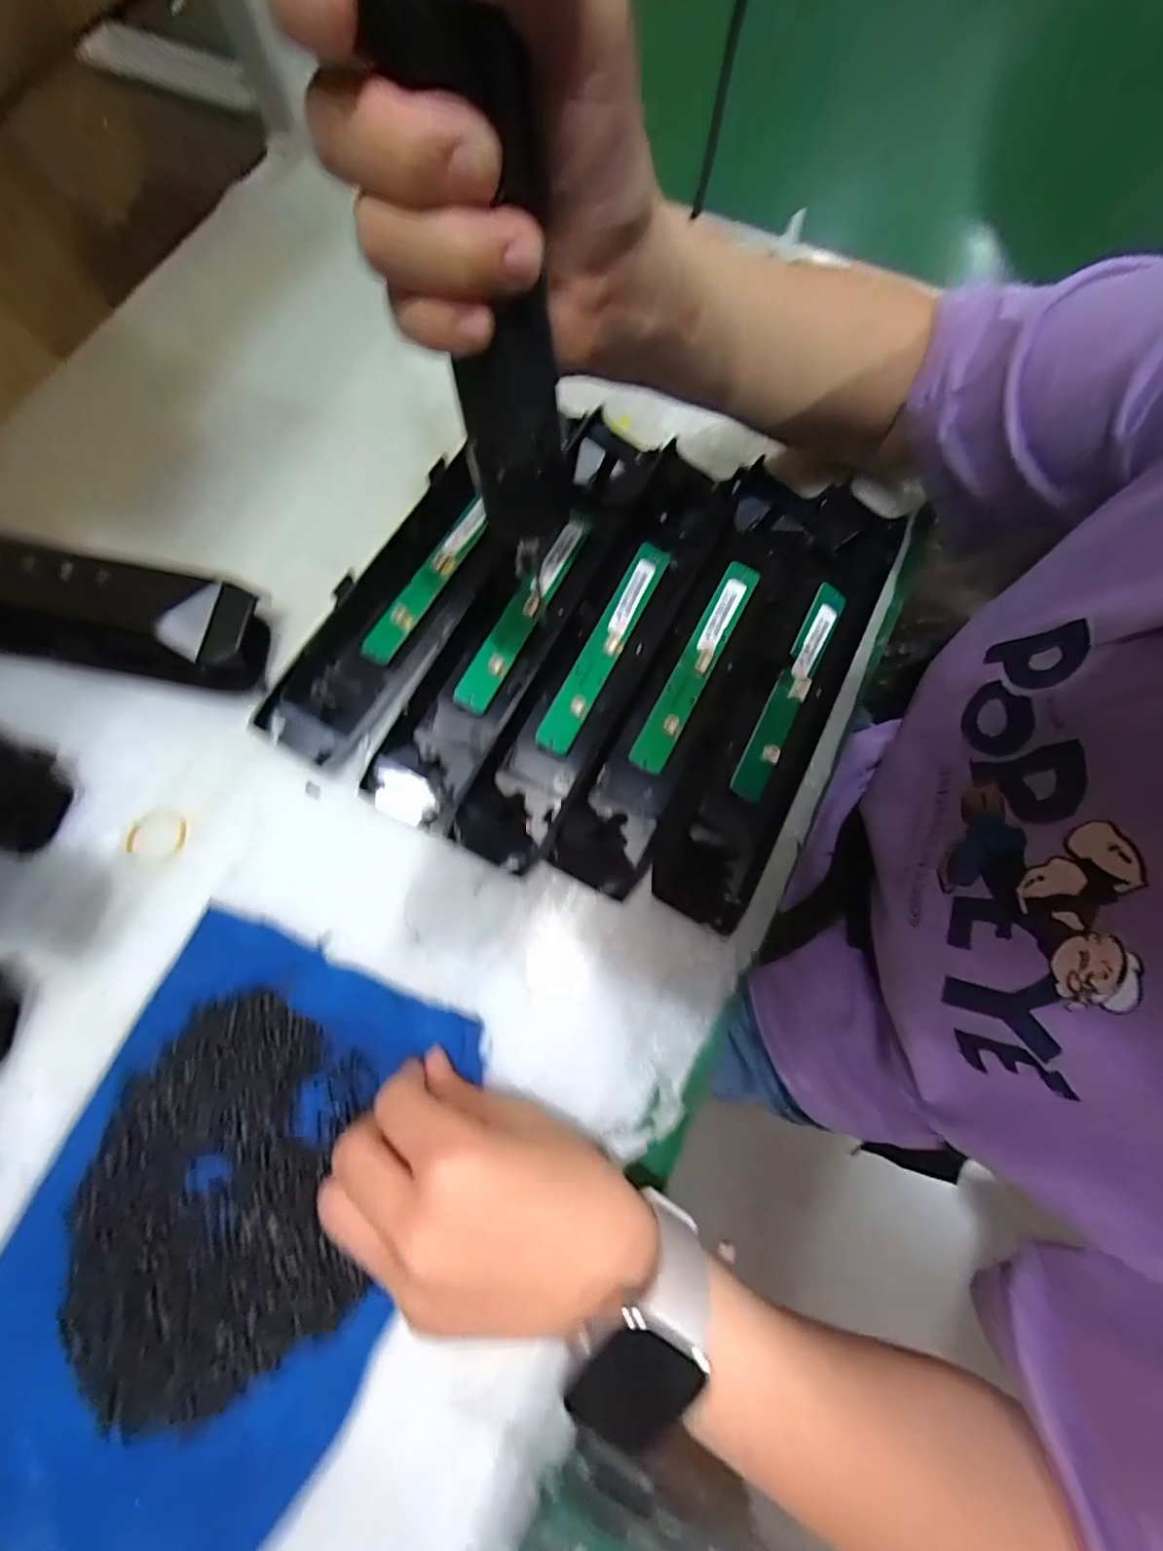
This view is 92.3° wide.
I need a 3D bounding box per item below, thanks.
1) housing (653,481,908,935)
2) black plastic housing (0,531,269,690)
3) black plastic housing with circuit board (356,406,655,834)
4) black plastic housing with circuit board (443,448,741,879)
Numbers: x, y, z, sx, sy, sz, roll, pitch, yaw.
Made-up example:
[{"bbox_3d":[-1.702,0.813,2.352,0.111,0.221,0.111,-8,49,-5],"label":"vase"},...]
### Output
[{"bbox_3d":[0.118,-0.047,0.309,0.063,0.012,0.270,27,77,6],"label":"housing"},{"bbox_3d":[-0.308,-0.100,0.308,0.268,0.039,0.063,10,76,2],"label":"black plastic housing"},{"bbox_3d":[-0.035,-0.096,0.318,0.061,0.016,0.262,26,77,6],"label":"black plastic housing with circuit board"},{"bbox_3d":[0.011,-0.073,0.322,0.059,0.017,0.264,25,77,6],"label":"black plastic housing with circuit board"}]

